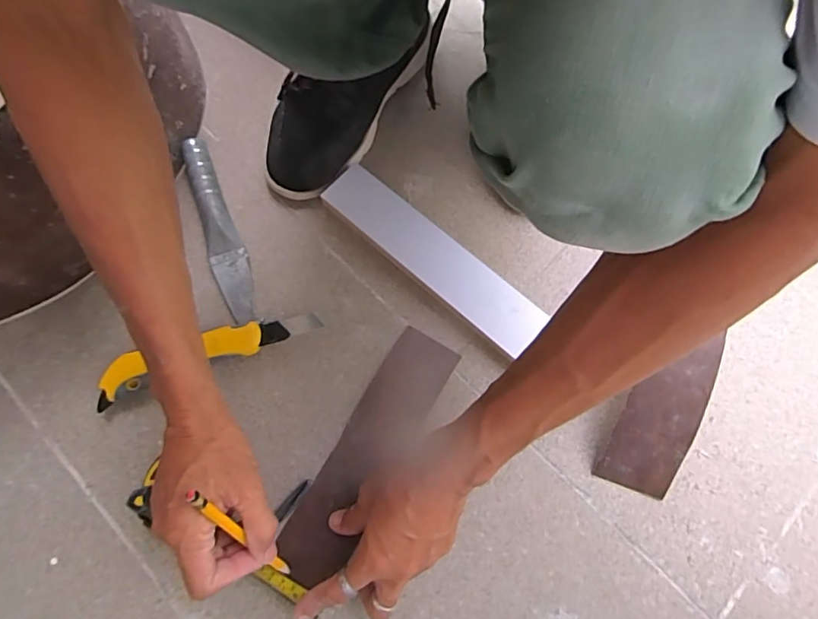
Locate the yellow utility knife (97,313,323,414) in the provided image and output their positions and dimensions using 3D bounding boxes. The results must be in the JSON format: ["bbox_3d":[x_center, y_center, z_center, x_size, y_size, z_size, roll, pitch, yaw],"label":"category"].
[{"bbox_3d":[-0.183,0.038,0.456,0.201,0.025,0.034,-20,76,-6],"label":"yellow utility knife"}]

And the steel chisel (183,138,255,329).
[{"bbox_3d":[-0.184,-0.079,0.488,0.034,0.027,0.187,-16,76,-5],"label":"steel chisel"}]

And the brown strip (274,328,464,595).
[{"bbox_3d":[-0.036,0.125,0.446,0.058,0.009,0.230,31,77,5],"label":"brown strip"}]

